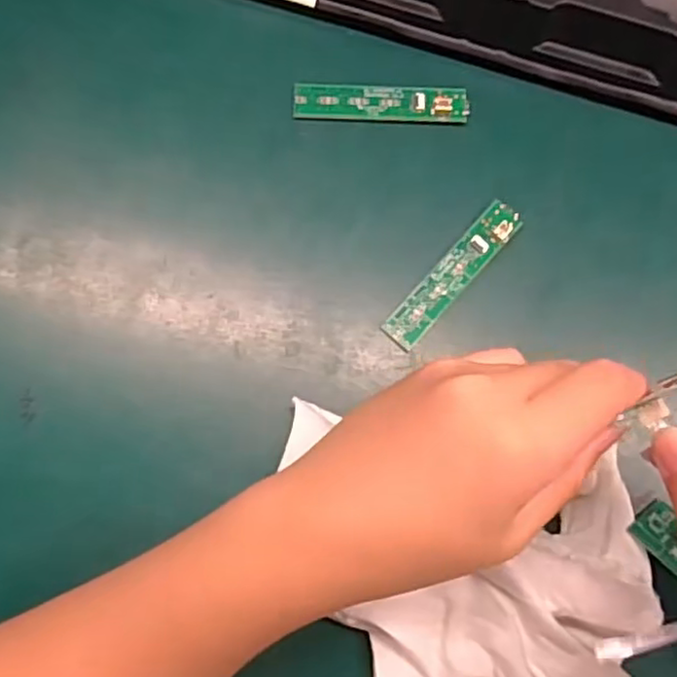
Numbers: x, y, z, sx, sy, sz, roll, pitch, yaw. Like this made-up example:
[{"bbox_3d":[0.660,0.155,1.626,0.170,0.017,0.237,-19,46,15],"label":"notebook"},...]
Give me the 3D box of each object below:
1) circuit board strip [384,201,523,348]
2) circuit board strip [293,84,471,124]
[{"bbox_3d":[0.053,-0.030,0.303,0.017,0.007,0.083,42,82,4],"label":"circuit board strip"},{"bbox_3d":[0.021,-0.114,0.316,0.083,0.007,0.018,2,81,-3],"label":"circuit board strip"}]

